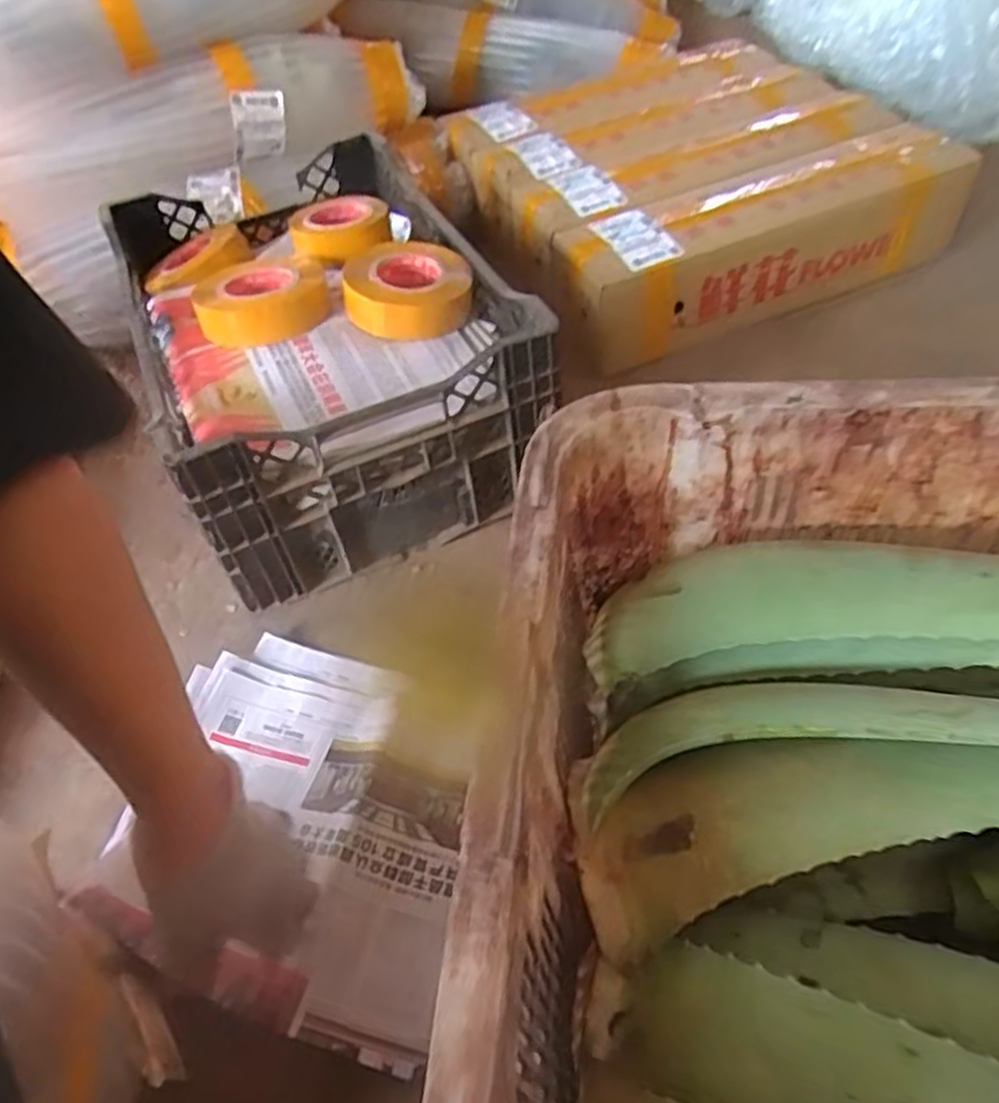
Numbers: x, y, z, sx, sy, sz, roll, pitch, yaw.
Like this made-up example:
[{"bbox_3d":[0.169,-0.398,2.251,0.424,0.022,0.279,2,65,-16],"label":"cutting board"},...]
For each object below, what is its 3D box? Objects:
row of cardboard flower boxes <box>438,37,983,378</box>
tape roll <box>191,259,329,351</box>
[{"bbox_3d":[0.293,-0.573,1.239,0.604,0.197,0.551,-19,47,-12],"label":"row of cardboard flower boxes"},{"bbox_3d":[-0.271,-0.290,0.899,0.145,0.039,0.149,-3,46,4],"label":"tape roll"}]

